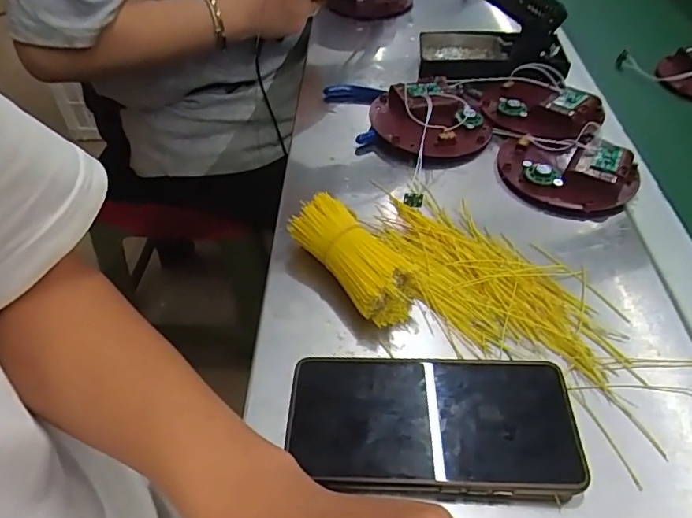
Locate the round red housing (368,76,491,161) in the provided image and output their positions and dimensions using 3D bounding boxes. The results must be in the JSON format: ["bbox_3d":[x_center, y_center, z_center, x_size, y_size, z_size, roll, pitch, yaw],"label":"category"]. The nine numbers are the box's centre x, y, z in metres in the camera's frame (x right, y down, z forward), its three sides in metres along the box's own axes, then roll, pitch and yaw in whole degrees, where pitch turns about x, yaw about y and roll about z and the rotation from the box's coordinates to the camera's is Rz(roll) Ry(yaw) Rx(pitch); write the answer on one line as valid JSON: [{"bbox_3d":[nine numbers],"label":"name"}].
[{"bbox_3d":[0.086,-0.140,0.507,0.117,0.043,0.116,-18,49,-15],"label":"round red housing"}]

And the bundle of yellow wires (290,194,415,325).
[{"bbox_3d":[0.005,0.001,0.375,0.047,0.046,0.109,-31,54,-25],"label":"bundle of yellow wires"}]

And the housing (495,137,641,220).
[{"bbox_3d":[0.192,-0.075,0.447,0.118,0.031,0.093,16,49,16],"label":"housing"}]

